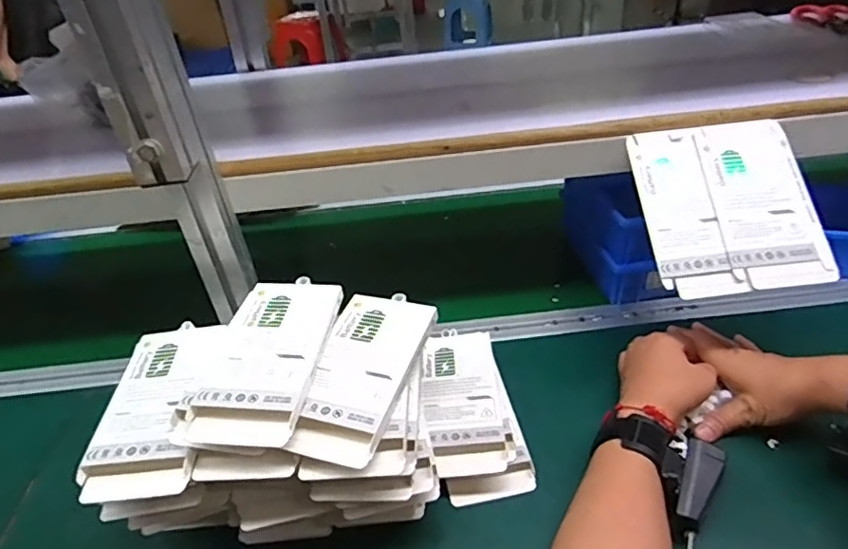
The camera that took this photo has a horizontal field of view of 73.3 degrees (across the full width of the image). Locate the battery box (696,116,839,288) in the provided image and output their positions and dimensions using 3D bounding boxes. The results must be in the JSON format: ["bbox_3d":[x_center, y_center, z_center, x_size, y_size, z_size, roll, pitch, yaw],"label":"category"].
[{"bbox_3d":[0.312,-0.068,0.528,0.088,0.010,0.168,-6,68,0],"label":"battery box"}]

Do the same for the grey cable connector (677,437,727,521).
[{"bbox_3d":[0.222,0.163,0.459,0.026,0.017,0.074,17,54,29],"label":"grey cable connector"}]

